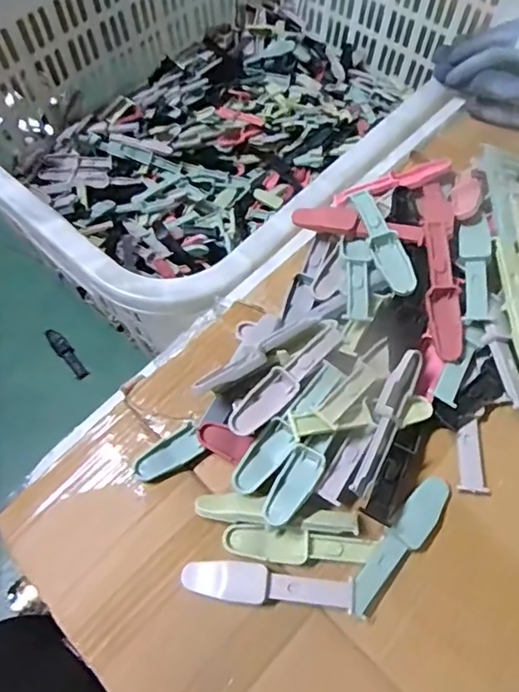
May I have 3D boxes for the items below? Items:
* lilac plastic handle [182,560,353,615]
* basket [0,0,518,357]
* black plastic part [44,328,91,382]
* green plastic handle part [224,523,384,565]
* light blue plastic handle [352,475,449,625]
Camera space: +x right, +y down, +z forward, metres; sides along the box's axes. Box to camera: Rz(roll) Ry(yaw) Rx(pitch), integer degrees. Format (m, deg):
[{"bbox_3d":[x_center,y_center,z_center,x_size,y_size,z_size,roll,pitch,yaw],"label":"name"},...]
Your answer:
[{"bbox_3d":[0.005,0.148,0.327,0.103,0.013,0.022,7,63,3],"label":"lilac plastic handle"},{"bbox_3d":[-0.017,-0.365,0.777,0.577,0.329,0.791,38,69,17],"label":"basket"},{"bbox_3d":[-0.310,0.012,0.855,0.024,0.009,0.094,-38,95,-18],"label":"black plastic part"},{"bbox_3d":[0.028,0.128,0.340,0.098,0.015,0.021,4,63,1],"label":"green plastic handle part"},{"bbox_3d":[0.091,0.127,0.342,0.021,0.014,0.102,37,68,16],"label":"light blue plastic handle"}]

